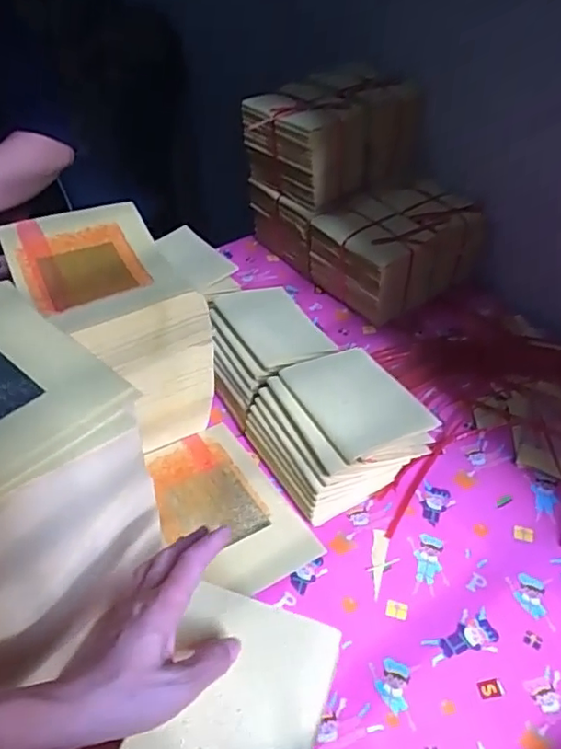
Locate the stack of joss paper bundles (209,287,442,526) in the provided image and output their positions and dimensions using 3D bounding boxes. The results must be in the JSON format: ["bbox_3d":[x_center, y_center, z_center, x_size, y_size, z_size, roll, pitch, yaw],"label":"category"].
[{"bbox_3d":[0.025,0.017,0.769,0.165,0.106,0.327,-19,47,-25],"label":"stack of joss paper bundles"}]

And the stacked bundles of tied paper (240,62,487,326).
[{"bbox_3d":[0.128,-0.287,0.962,0.260,0.267,0.330,-23,49,-29],"label":"stacked bundles of tied paper"}]

